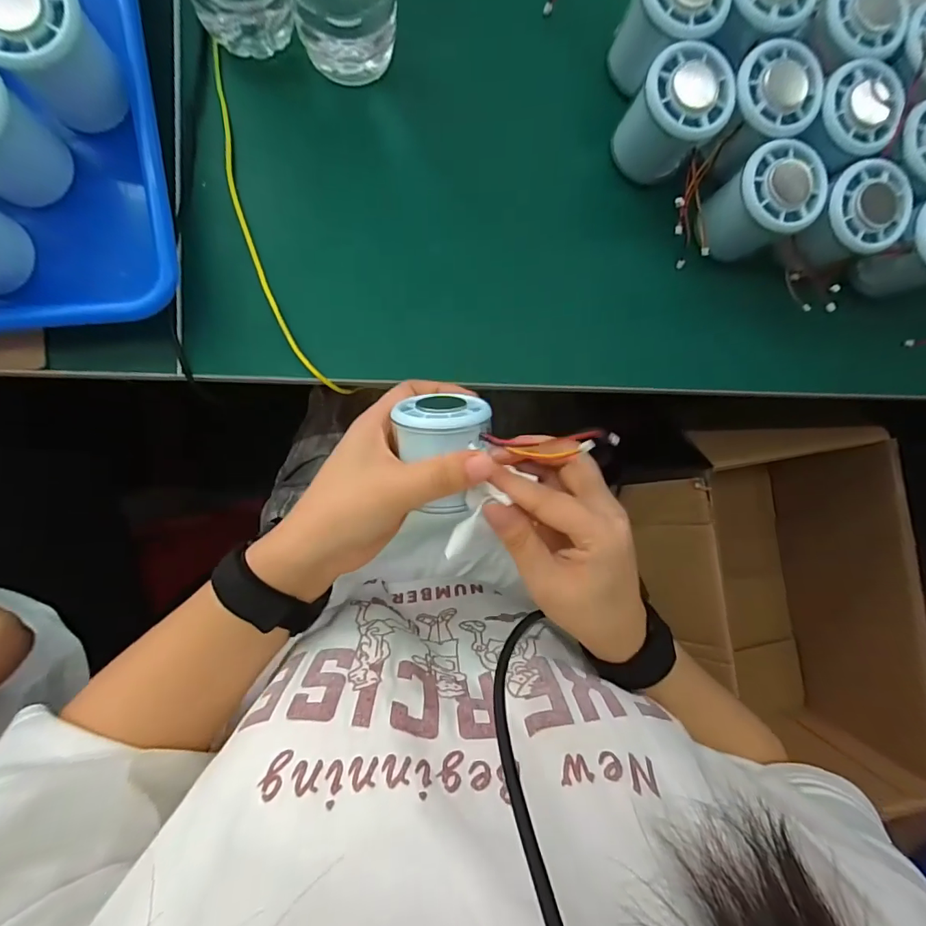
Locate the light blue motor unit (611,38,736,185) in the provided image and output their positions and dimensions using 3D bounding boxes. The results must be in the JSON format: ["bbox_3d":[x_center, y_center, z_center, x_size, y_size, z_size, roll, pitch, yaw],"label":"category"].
[{"bbox_3d":[0.137,-0.229,0.304,0.054,0.057,0.053,0,91,-9],"label":"light blue motor unit"}]

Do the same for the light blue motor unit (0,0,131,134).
[{"bbox_3d":[-0.228,-0.229,0.254,0.053,0.058,0.055,0,91,-9],"label":"light blue motor unit"}]

